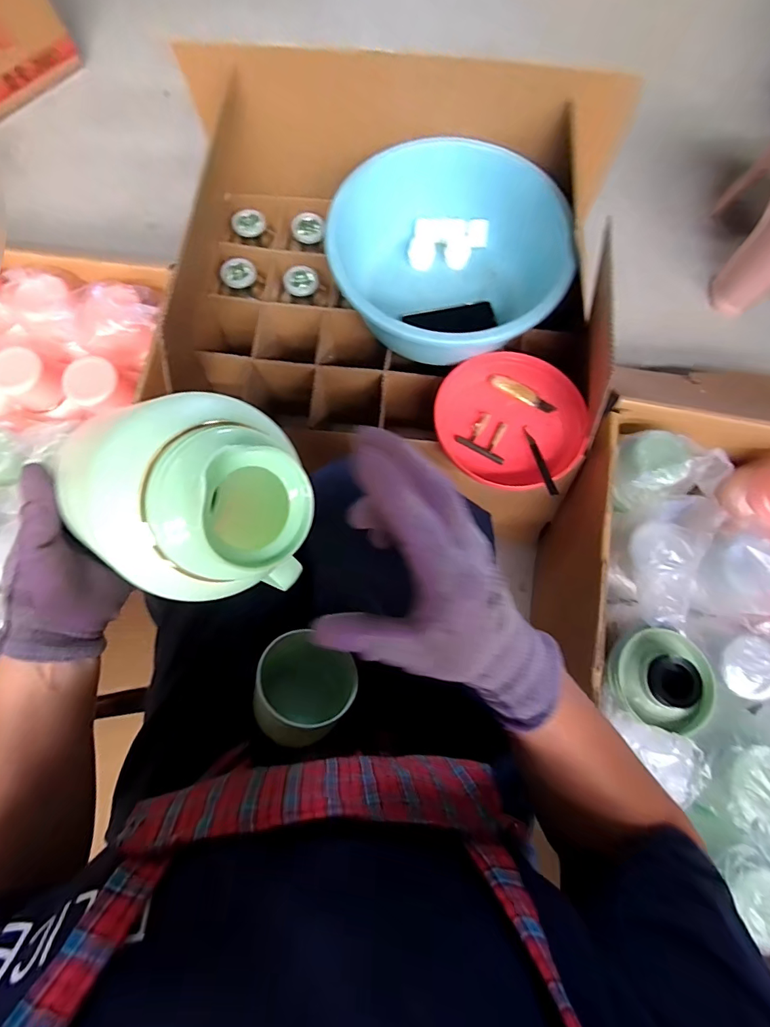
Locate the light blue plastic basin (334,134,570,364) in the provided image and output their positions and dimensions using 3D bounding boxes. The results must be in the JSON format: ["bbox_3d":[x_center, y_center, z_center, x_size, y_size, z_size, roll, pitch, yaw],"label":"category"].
[{"bbox_3d":[0.104,-0.402,0.731,0.360,0.152,0.335,0,76,-1],"label":"light blue plastic basin"}]

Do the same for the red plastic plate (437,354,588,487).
[{"bbox_3d":[0.202,-0.147,0.712,0.226,0.044,0.234,0,76,-1],"label":"red plastic plate"}]

